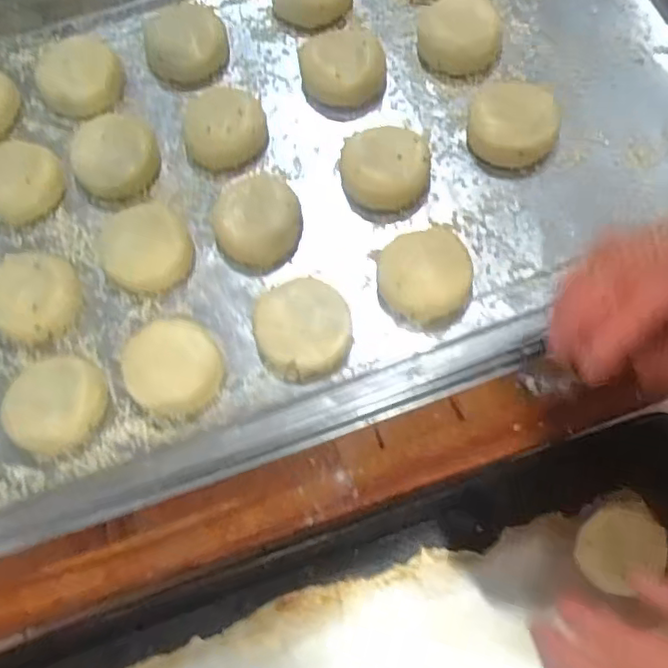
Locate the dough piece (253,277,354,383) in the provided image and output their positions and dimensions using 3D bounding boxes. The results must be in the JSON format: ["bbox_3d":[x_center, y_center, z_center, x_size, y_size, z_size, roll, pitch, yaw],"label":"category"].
[{"bbox_3d":[-0.020,-0.003,0.384,0.058,0.021,0.059,-1,71,2],"label":"dough piece"}]

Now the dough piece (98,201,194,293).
[{"bbox_3d":[-0.126,-0.057,0.416,0.058,0.016,0.058,-1,71,2],"label":"dough piece"}]

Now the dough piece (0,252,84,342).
[{"bbox_3d":[-0.195,-0.025,0.404,0.052,0.022,0.059,14,72,7],"label":"dough piece"}]

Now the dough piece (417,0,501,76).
[{"bbox_3d":[0.091,-0.219,0.455,0.057,0.023,0.051,4,71,4],"label":"dough piece"}]

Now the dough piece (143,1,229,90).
[{"bbox_3d":[-0.112,-0.220,0.467,0.060,0.022,0.061,-1,71,2],"label":"dough piece"}]

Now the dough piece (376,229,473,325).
[{"bbox_3d":[0.056,-0.038,0.388,0.054,0.019,0.057,-1,71,2],"label":"dough piece"}]

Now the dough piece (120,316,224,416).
[{"bbox_3d":[-0.101,0.018,0.382,0.058,0.019,0.065,-34,73,-9],"label":"dough piece"}]

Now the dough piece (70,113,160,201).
[{"bbox_3d":[-0.155,-0.127,0.440,0.056,0.017,0.061,-7,71,0],"label":"dough piece"}]

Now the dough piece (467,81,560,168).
[{"bbox_3d":[0.122,-0.143,0.424,0.058,0.030,0.053,6,71,5],"label":"dough piece"}]

